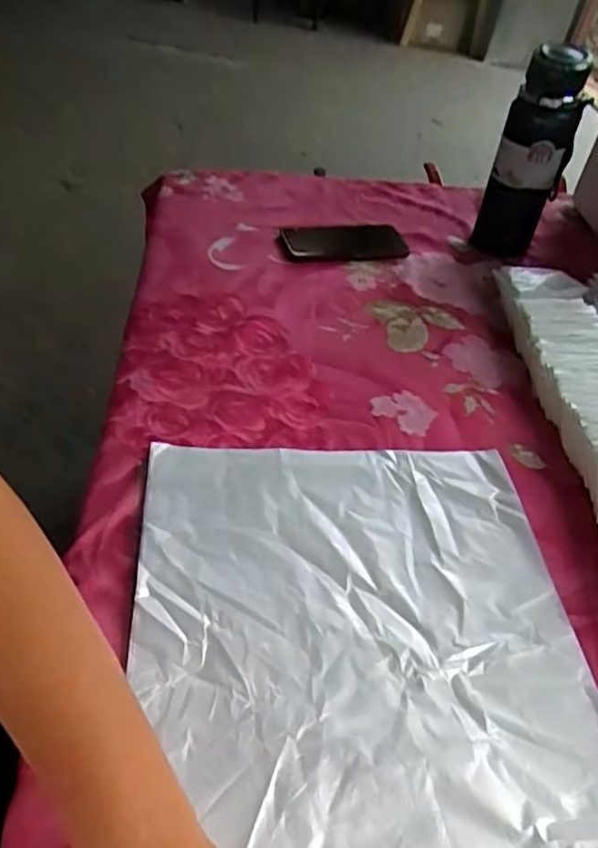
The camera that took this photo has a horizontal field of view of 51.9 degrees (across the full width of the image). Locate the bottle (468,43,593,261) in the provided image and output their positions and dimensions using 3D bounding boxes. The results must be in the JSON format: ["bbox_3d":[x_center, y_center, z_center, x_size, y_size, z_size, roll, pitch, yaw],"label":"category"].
[{"bbox_3d":[0.279,-0.317,0.738,0.079,0.250,0.085,21,46,15],"label":"bottle"}]

